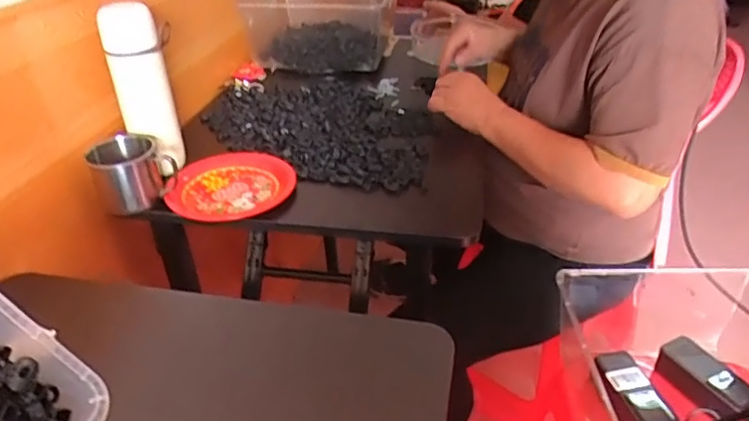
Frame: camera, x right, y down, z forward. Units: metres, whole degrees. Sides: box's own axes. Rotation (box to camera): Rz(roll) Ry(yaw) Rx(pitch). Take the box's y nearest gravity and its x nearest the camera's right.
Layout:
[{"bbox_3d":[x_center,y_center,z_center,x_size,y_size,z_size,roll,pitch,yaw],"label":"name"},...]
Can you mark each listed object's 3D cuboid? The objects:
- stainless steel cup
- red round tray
[{"bbox_3d":[-0.310,-0.049,0.729,0.097,0.075,0.069,-22,39,-29],"label":"stainless steel cup"},{"bbox_3d":[-0.189,-0.039,0.771,0.158,0.023,0.161,-1,33,0],"label":"red round tray"}]

